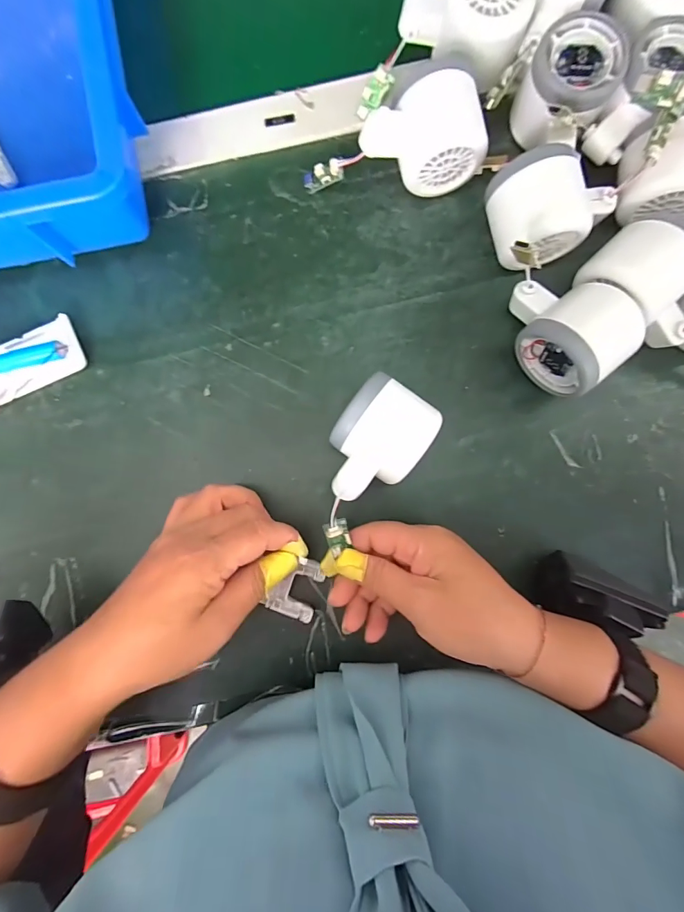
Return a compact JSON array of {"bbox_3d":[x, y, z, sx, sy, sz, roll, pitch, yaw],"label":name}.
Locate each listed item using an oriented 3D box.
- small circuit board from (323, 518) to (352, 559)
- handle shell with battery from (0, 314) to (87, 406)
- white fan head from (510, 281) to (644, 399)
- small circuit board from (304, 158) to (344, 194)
[{"bbox_3d":[-0.003,0.051,0.261,0.016,0.005,0.018,-15,89,0],"label":"small circuit board"},{"bbox_3d":[-0.240,-0.062,0.294,0.101,0.014,0.045,-26,89,0],"label":"handle shell with battery"},{"bbox_3d":[0.150,-0.086,0.272,0.052,0.053,0.080,-39,89,-1],"label":"white fan head"},{"bbox_3d":[-0.014,-0.210,0.300,0.032,0.009,0.014,-3,88,30],"label":"small circuit board"}]

